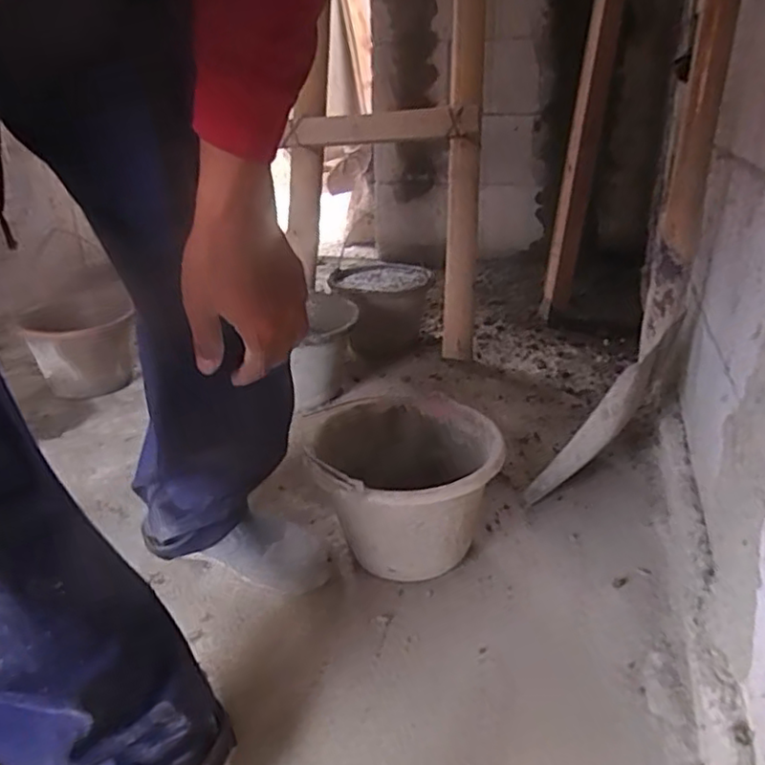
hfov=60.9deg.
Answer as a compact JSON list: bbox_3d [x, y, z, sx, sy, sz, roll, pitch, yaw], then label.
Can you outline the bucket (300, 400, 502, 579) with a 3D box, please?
[{"bbox_3d":[0.024,0.139,0.855,0.227,0.162,0.236,-1,24,0],"label":"bucket"}]

